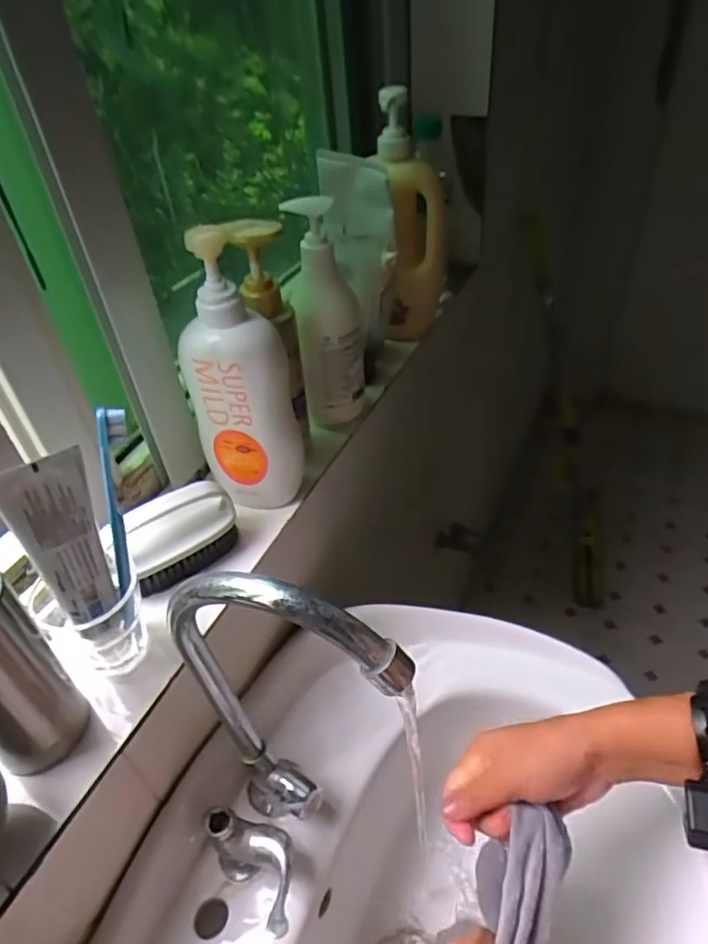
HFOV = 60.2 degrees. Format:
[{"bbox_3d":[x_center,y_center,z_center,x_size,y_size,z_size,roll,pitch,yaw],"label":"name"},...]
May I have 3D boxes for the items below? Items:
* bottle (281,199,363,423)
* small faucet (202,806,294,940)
[{"bbox_3d":[-0.024,-0.143,0.588,0.061,0.217,0.050,0,42,6],"label":"bottle"},{"bbox_3d":[-0.067,0.295,0.459,0.046,0.059,0.094,-35,49,-29],"label":"small faucet"}]

